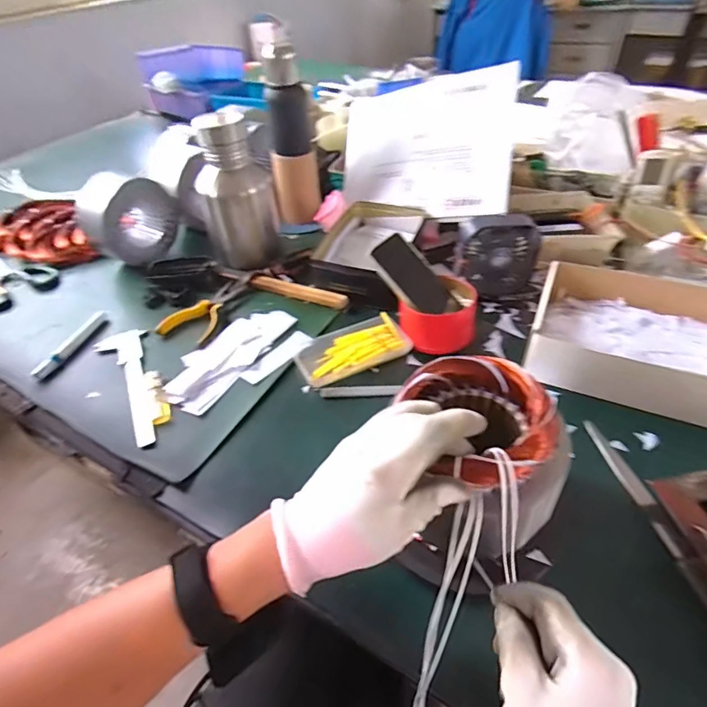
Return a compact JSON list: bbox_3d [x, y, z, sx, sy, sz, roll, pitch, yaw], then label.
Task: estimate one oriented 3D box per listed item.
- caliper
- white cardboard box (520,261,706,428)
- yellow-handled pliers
[{"bbox_3d":[-0.301,0.040,0.588,0.066,0.012,0.221,-20,47,-14],"label":"caliper"},{"bbox_3d":[0.360,-0.023,0.562,0.256,0.059,0.202,13,48,17],"label":"white cardboard box"},{"bbox_3d":[-0.215,-0.071,0.687,0.074,0.013,0.160,26,53,27],"label":"yellow-handled pliers"}]

